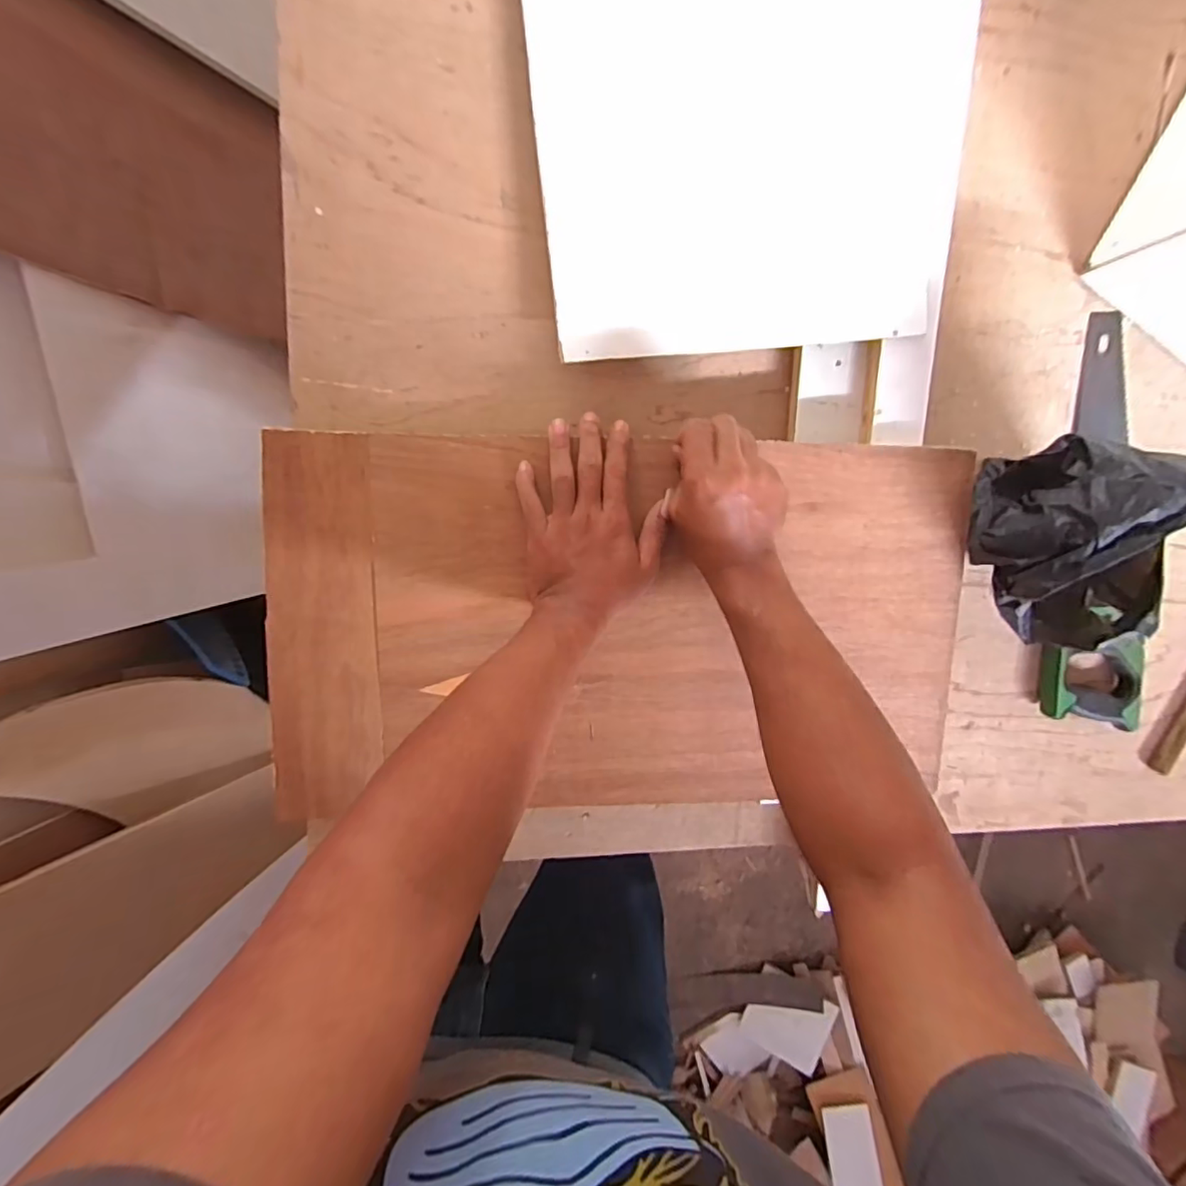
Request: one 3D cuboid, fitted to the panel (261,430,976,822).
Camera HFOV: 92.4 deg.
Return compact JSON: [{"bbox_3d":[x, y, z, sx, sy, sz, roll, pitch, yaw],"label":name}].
[{"bbox_3d":[0.031,0.035,0.512,0.606,0.015,0.330,0,98,-5],"label":"panel"}]

